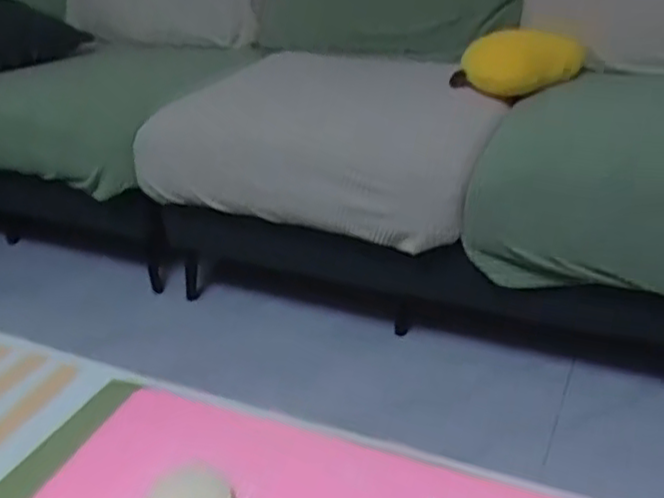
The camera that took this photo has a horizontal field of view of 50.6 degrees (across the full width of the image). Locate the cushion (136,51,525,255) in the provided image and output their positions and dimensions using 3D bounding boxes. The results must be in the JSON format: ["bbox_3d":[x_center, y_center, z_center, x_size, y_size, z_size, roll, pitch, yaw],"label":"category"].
[{"bbox_3d":[-0.028,-0.227,1.343,0.609,0.254,0.436,11,34,24],"label":"cushion"}]

